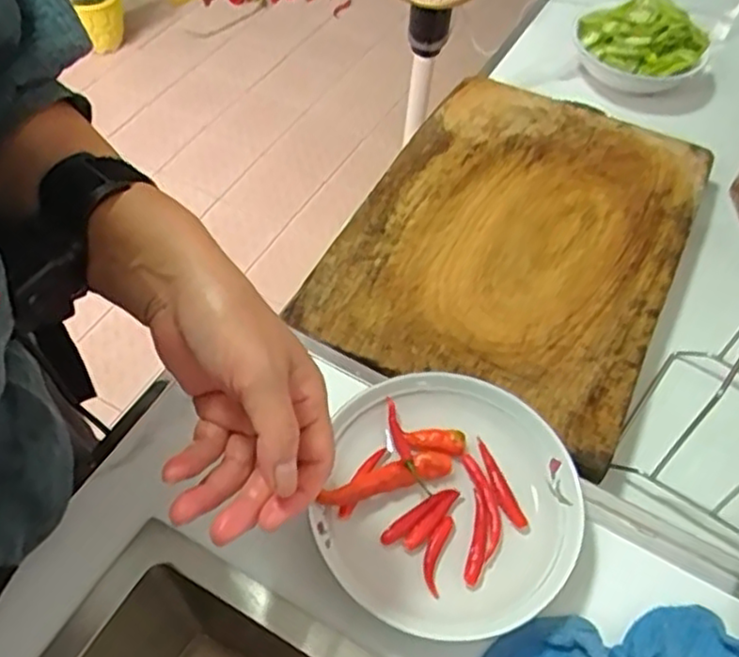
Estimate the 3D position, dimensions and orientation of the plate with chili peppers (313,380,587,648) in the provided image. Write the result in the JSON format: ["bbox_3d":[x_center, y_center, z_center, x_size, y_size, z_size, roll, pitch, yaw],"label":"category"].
[{"bbox_3d":[0.054,0.113,0.459,0.164,0.027,0.170,1,54,-2],"label":"plate with chili peppers"}]

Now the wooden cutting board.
[{"bbox_3d":[0.150,-0.094,0.710,0.306,0.029,0.420,24,57,14],"label":"wooden cutting board"}]

